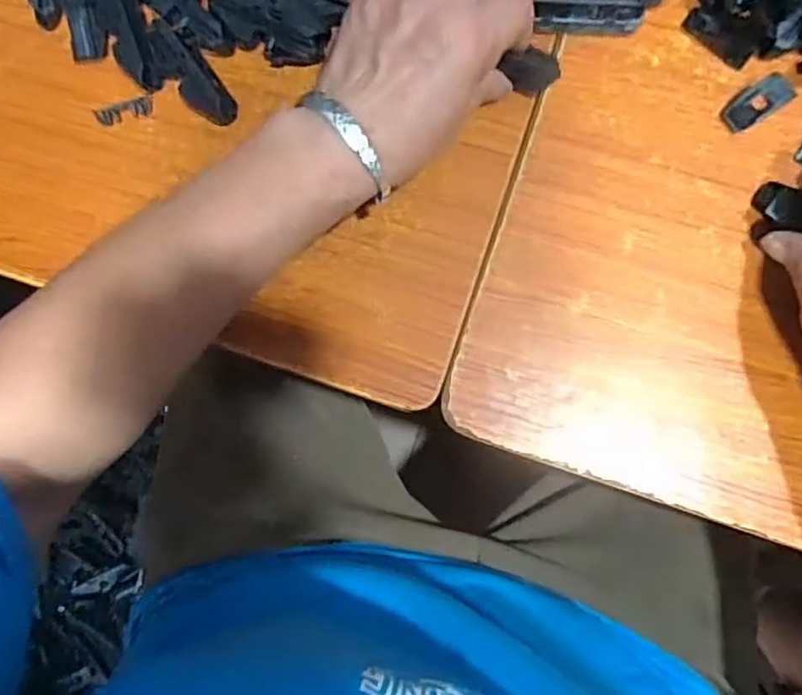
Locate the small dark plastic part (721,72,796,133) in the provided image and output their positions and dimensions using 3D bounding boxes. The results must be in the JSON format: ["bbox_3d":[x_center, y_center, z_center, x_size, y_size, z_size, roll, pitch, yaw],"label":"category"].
[{"bbox_3d":[0.201,-0.139,0.365,0.042,0.005,0.020,-28,82,0],"label":"small dark plastic part"}]

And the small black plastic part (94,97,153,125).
[{"bbox_3d":[-0.168,-0.145,0.395,0.033,0.008,0.010,-16,84,3],"label":"small black plastic part"}]

